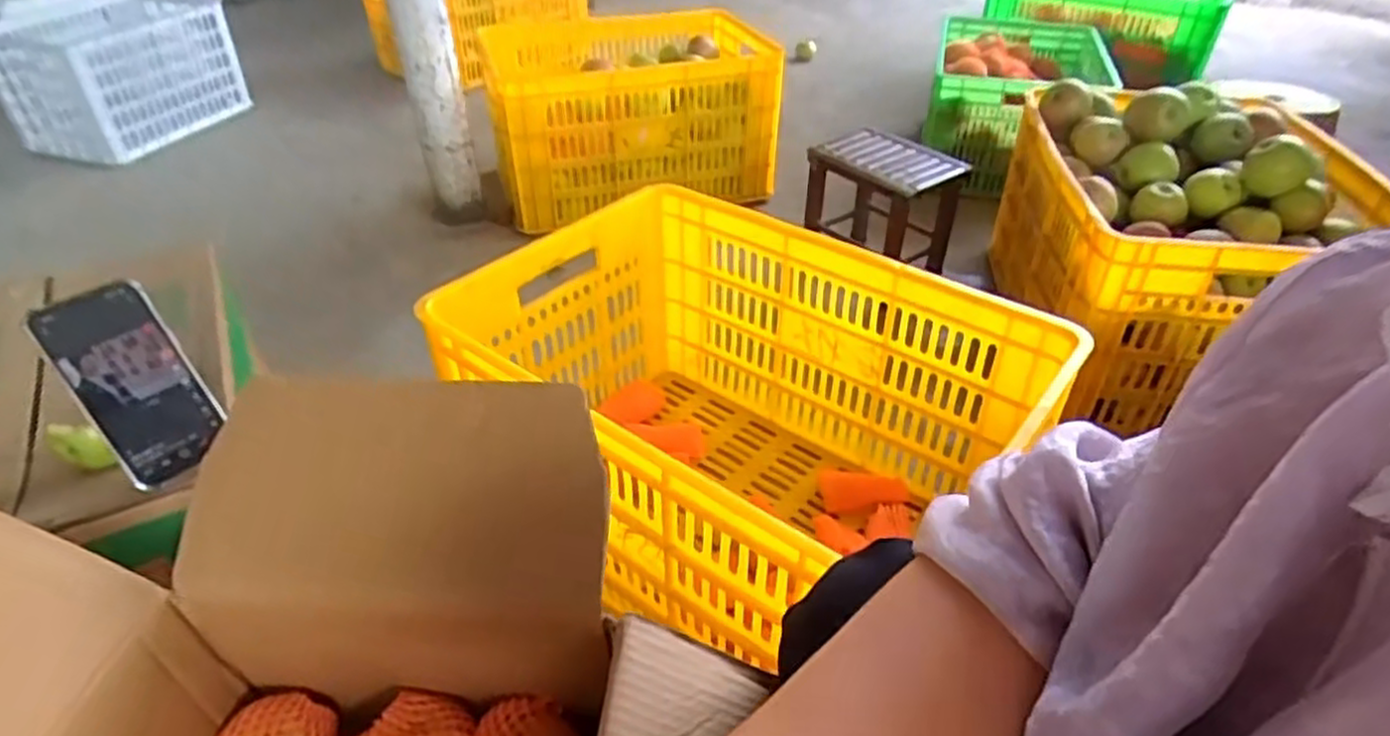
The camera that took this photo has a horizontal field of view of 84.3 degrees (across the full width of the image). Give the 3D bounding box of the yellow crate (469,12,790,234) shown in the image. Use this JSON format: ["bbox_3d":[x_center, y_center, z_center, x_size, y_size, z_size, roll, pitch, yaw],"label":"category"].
[{"bbox_3d":[-0.156,-0.589,1.746,0.613,0.286,0.497,-12,39,-16],"label":"yellow crate"}]

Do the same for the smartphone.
[{"bbox_3d":[-0.413,0.012,0.568,0.072,0.145,0.017,-32,15,-35],"label":"smartphone"}]

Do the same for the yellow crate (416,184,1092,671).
[{"bbox_3d":[0.047,0.074,0.903,0.592,0.311,0.427,27,45,30],"label":"yellow crate"}]

